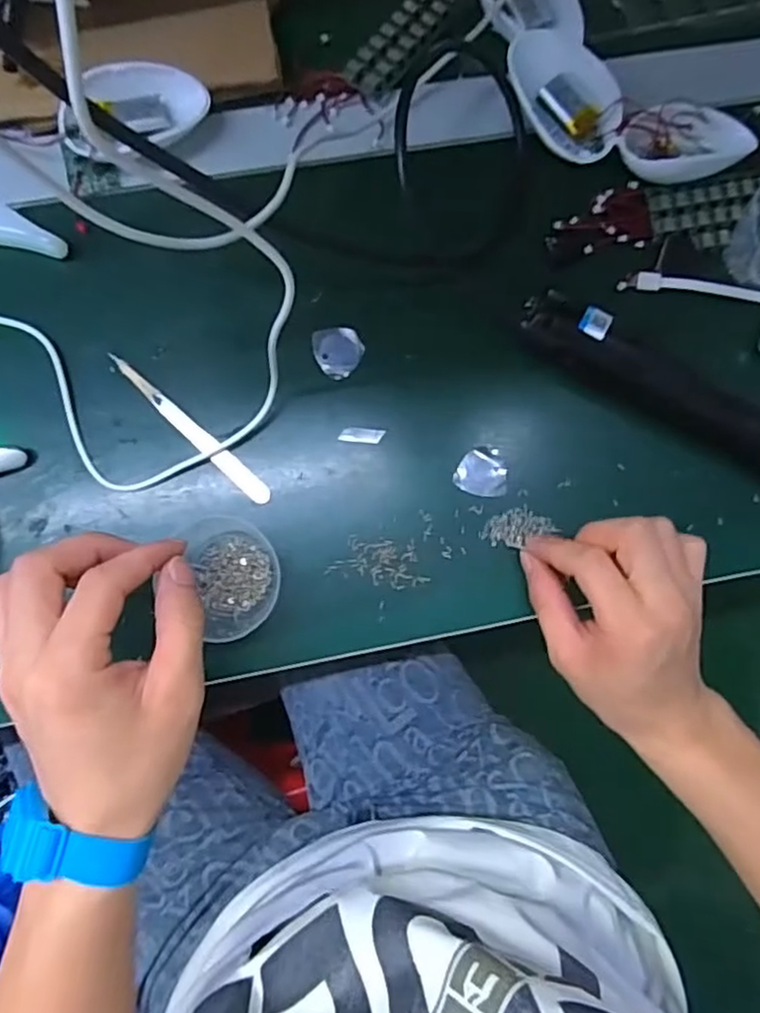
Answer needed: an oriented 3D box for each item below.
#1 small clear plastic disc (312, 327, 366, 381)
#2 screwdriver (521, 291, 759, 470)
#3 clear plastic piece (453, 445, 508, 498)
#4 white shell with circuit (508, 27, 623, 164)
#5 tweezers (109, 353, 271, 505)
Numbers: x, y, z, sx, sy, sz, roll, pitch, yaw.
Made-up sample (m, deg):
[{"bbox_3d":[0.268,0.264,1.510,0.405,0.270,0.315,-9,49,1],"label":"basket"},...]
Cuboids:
[{"bbox_3d":[-0.025,-0.095,0.412,0.029,0.004,0.032,-10,87,-4],"label":"small clear plastic disc"},{"bbox_3d":[0.194,-0.067,0.407,0.236,0.034,0.044,27,85,-2],"label":"screwdriver"},{"bbox_3d":[0.063,-0.022,0.416,0.032,0.004,0.031,3,86,-4],"label":"clear plastic piece"},{"bbox_3d":[0.112,-0.251,0.411,0.044,0.026,0.081,-33,89,-5],"label":"white shell with circuit"},{"bbox_3d":[-0.112,-0.046,0.399,0.122,0.008,0.012,43,85,0],"label":"tweezers"}]

